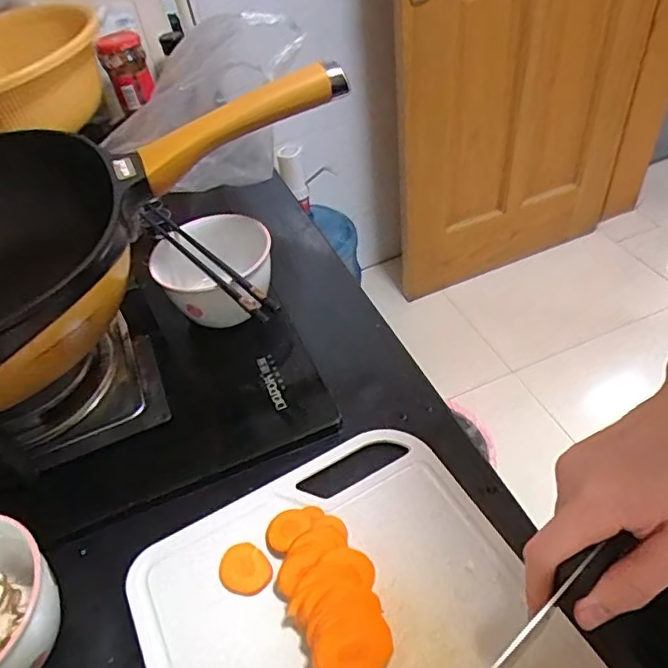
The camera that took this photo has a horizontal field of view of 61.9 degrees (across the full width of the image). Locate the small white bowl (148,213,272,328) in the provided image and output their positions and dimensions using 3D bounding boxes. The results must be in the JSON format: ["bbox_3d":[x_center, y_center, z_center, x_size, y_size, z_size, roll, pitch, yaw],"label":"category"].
[{"bbox_3d":[-0.114,-0.055,0.542,0.109,0.069,0.128,-7,45,2],"label":"small white bowl"}]

